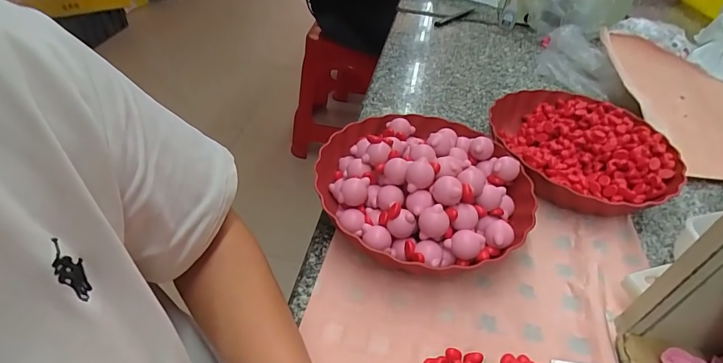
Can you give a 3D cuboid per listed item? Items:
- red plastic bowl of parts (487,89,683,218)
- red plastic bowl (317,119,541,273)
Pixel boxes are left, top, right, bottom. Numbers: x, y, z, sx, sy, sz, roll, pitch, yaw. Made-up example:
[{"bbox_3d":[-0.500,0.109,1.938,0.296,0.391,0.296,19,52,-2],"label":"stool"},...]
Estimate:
[{"bbox_3d":[0.295,-0.049,0.545,0.237,0.053,0.225,1,42,-1],"label":"red plastic bowl of parts"},{"bbox_3d":[0.068,0.000,0.454,0.229,0.090,0.228,1,42,-1],"label":"red plastic bowl"}]

